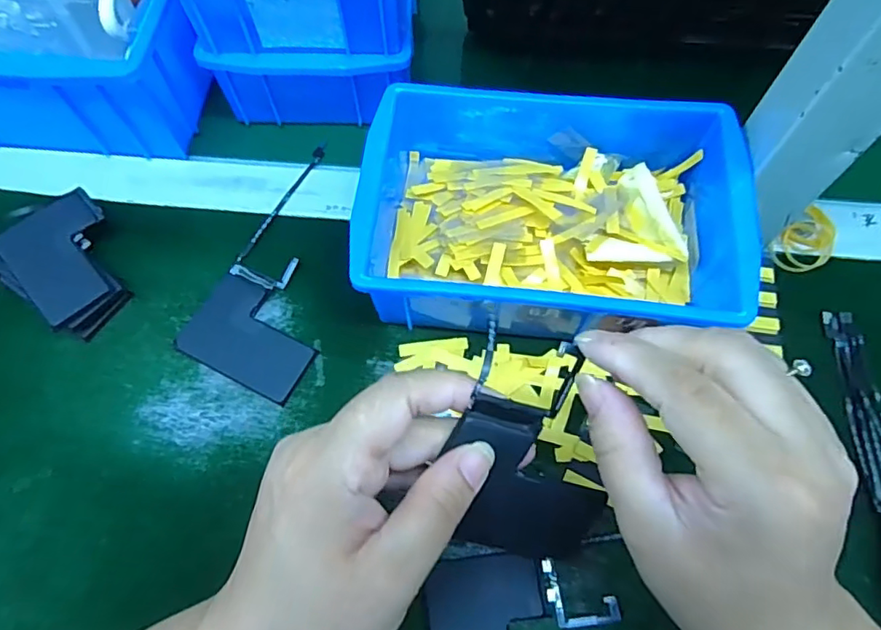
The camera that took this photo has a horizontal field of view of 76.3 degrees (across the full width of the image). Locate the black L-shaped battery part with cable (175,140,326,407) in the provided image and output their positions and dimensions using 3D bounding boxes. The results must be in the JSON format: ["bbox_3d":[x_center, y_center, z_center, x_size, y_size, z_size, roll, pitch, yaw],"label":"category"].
[{"bbox_3d":[-0.086,-0.032,0.347,0.077,0.006,0.162,23,67,10],"label":"black L-shaped battery part with cable"}]

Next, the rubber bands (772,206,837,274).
[{"bbox_3d":[0.227,-0.045,0.347,0.030,0.012,0.045,42,71,17],"label":"rubber bands"}]

